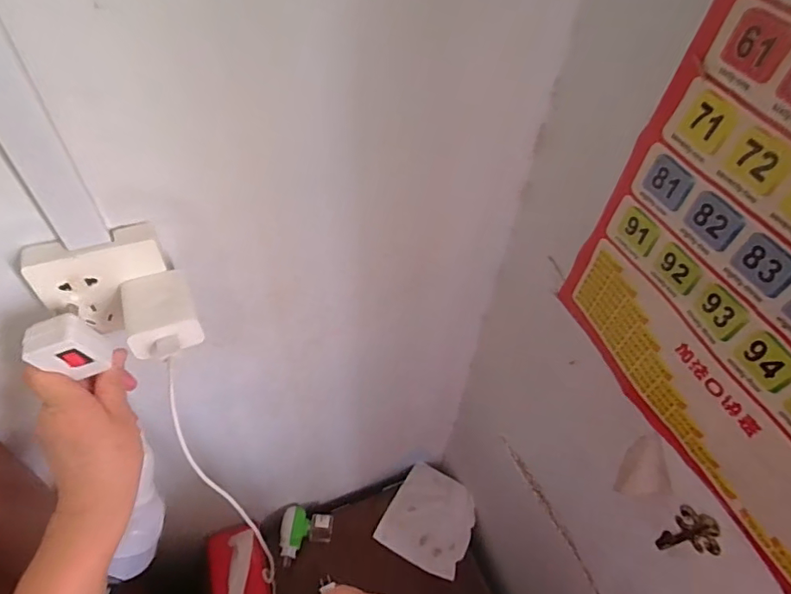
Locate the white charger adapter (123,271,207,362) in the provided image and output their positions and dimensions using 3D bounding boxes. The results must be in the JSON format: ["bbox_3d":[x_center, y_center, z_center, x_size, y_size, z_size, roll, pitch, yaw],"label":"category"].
[{"bbox_3d":[-0.171,0.012,0.364,0.047,0.024,0.068,-16,53,-18],"label":"white charger adapter"}]

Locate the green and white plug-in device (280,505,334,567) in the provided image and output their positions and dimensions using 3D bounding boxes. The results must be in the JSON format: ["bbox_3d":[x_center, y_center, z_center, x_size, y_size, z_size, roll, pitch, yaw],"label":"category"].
[{"bbox_3d":[-0.151,0.405,0.834,0.081,0.041,0.084,8,50,2],"label":"green and white plug-in device"}]

